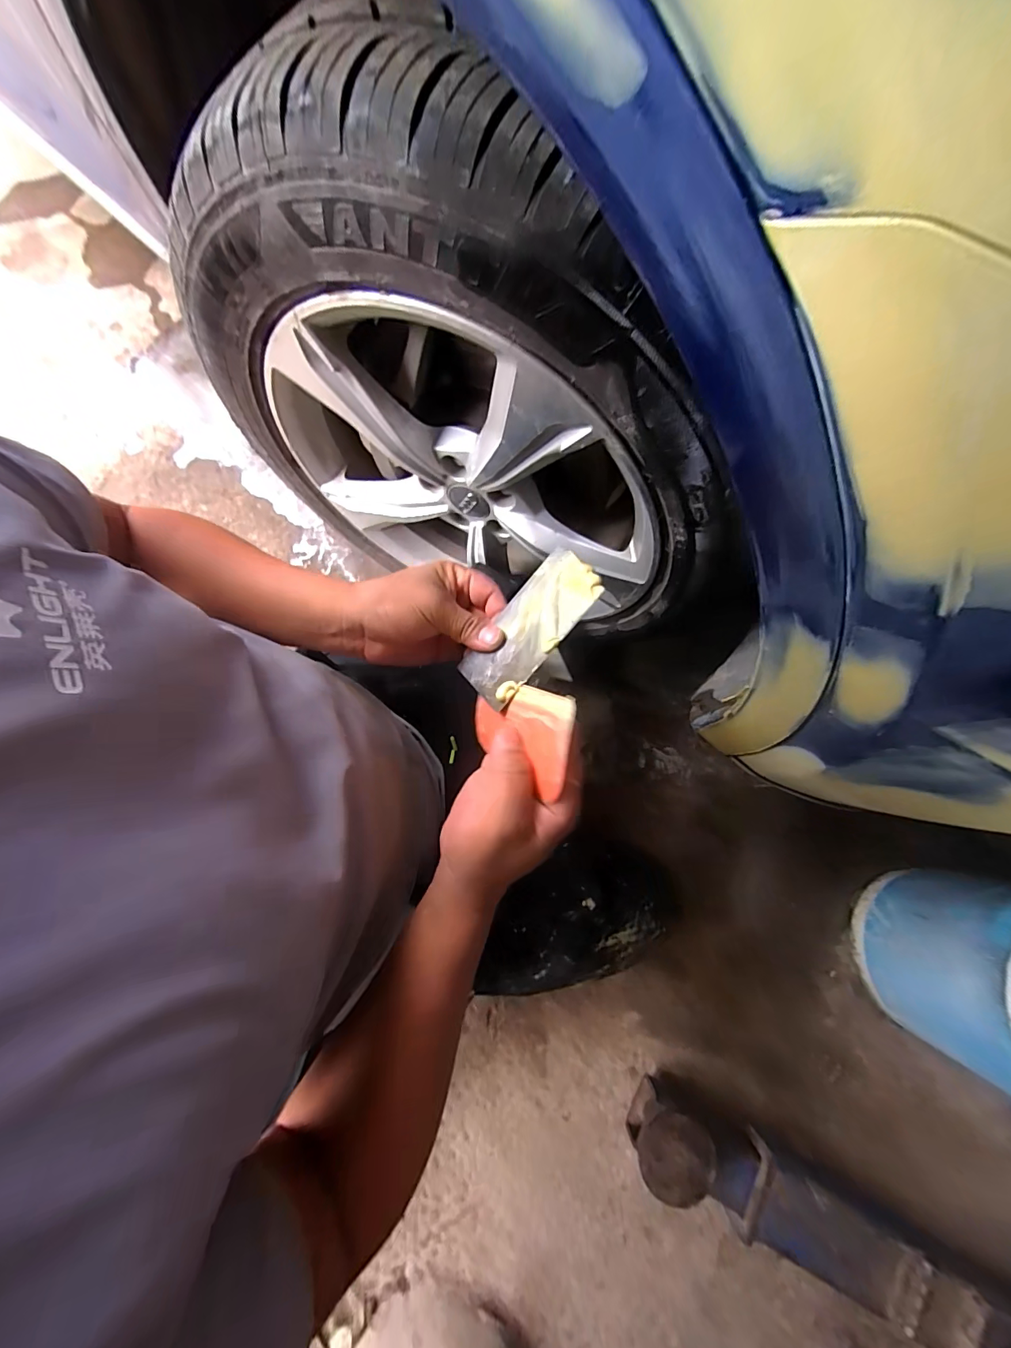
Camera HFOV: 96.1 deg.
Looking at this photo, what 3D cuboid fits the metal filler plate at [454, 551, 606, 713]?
[{"bbox_3d":[0.015,-0.036,0.333,0.118,0.008,0.072,-49,39,5],"label":"metal filler plate"}]

